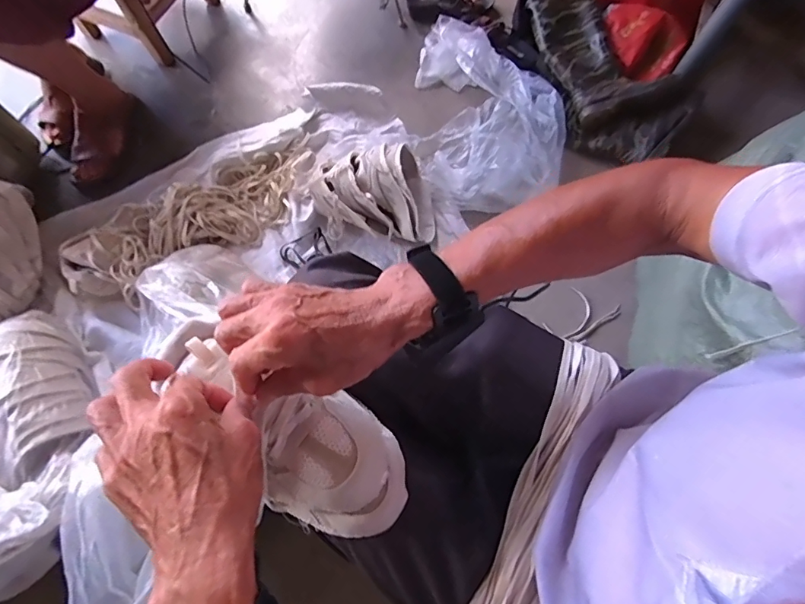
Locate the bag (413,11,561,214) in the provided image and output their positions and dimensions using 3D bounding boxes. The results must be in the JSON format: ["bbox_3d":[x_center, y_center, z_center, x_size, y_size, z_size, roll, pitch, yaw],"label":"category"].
[{"bbox_3d":[0.210,-0.472,1.124,0.348,0.091,0.527,-2,71,1],"label":"bag"}]

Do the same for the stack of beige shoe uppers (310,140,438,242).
[{"bbox_3d":[-0.063,-0.228,0.987,0.255,0.127,0.191,-8,71,-1],"label":"stack of beige shoe uppers"}]

